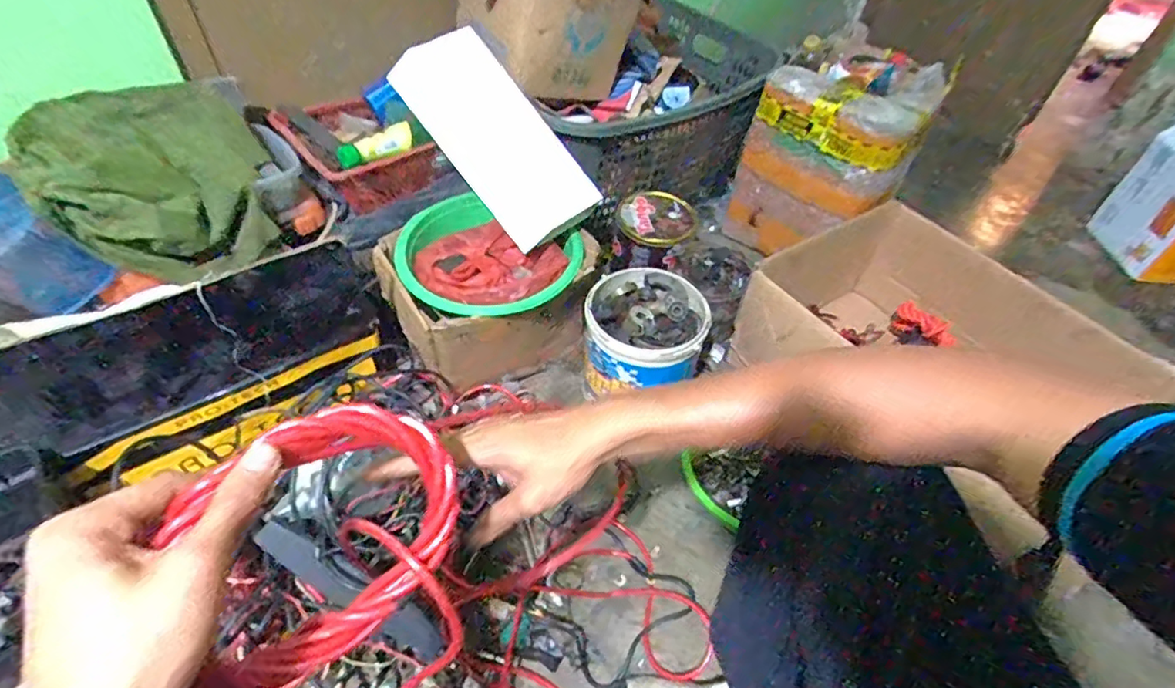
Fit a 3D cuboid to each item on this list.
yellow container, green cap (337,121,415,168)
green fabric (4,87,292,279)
[{"bbox_3d":[-0.314,-0.296,0.856,0.111,0.034,0.026,-30,57,-26],"label":"yellow container, green cap"},{"bbox_3d":[-0.574,-0.223,0.781,0.254,0.141,0.265,-26,55,-23],"label":"green fabric"}]

